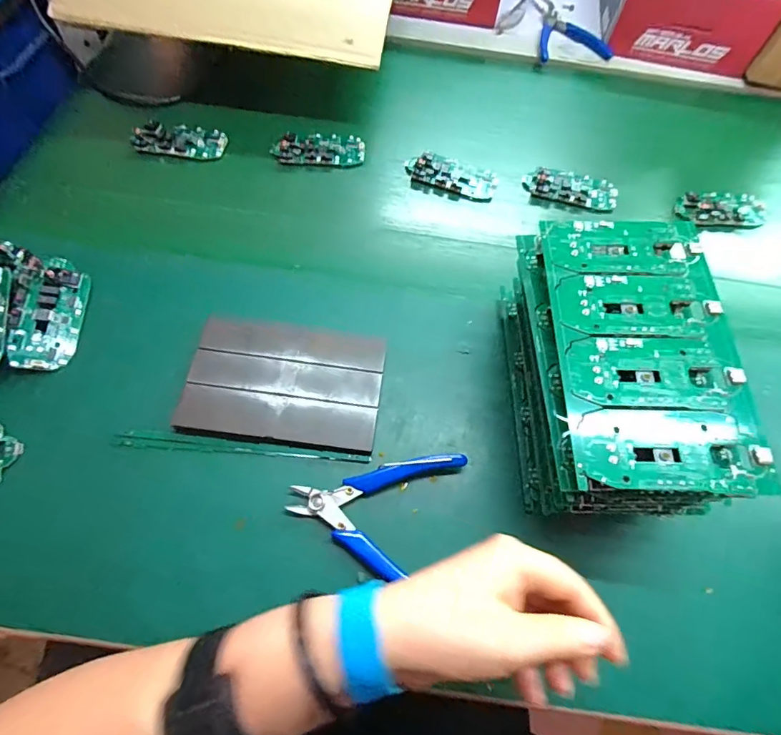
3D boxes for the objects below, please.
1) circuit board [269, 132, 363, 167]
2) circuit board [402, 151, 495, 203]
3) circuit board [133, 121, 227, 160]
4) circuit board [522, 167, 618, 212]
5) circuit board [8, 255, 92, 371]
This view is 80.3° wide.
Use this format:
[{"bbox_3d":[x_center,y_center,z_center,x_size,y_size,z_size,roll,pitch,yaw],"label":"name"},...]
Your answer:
[{"bbox_3d":[-0.077,-0.236,0.497,0.097,0.014,0.042,-4,63,-6],"label":"circuit board"},{"bbox_3d":[0.065,-0.208,0.495,0.098,0.018,0.046,13,62,3],"label":"circuit board"},{"bbox_3d":[-0.221,-0.241,0.488,0.090,0.013,0.044,2,62,-3],"label":"circuit board"},{"bbox_3d":[0.194,-0.193,0.499,0.098,0.011,0.044,14,62,3],"label":"circuit board"},{"bbox_3d":[-0.272,-0.043,0.375,0.042,0.006,0.096,19,66,-26],"label":"circuit board"}]

